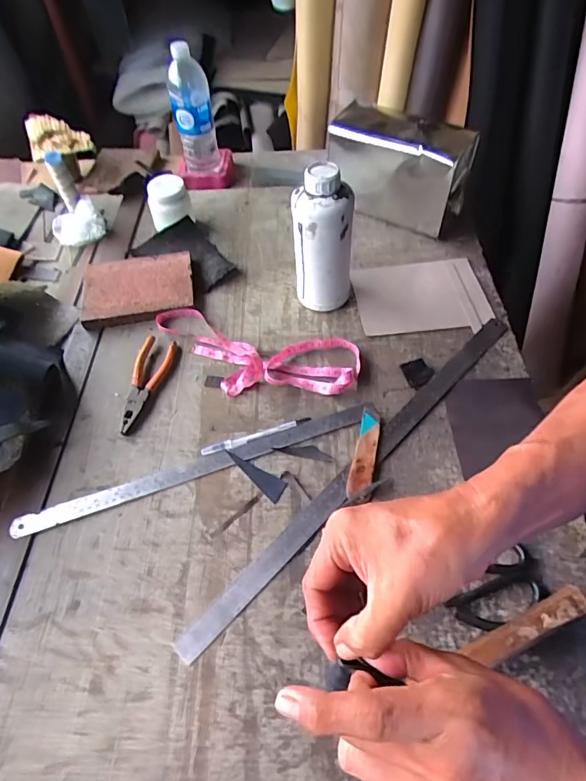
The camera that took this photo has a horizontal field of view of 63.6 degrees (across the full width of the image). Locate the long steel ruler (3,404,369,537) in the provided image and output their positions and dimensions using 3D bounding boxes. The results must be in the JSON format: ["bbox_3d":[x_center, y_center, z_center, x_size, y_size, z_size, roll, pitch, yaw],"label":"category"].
[{"bbox_3d":[-0.120,0.098,0.607,0.452,0.005,0.034,-17,55,-9],"label":"long steel ruler"}]

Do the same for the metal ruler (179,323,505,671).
[{"bbox_3d":[0.100,0.083,0.602,0.032,0.010,0.606,36,64,28],"label":"metal ruler"}]

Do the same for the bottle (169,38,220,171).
[{"bbox_3d":[-0.198,-0.553,0.937,0.075,0.226,0.065,-13,54,-7],"label":"bottle"}]

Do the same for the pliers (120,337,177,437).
[{"bbox_3d":[-0.210,-0.012,0.682,0.052,0.022,0.161,4,54,6],"label":"pliers"}]

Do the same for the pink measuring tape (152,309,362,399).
[{"bbox_3d":[-0.067,-0.054,0.702,0.324,0.023,0.136,10,55,11],"label":"pink measuring tape"}]

